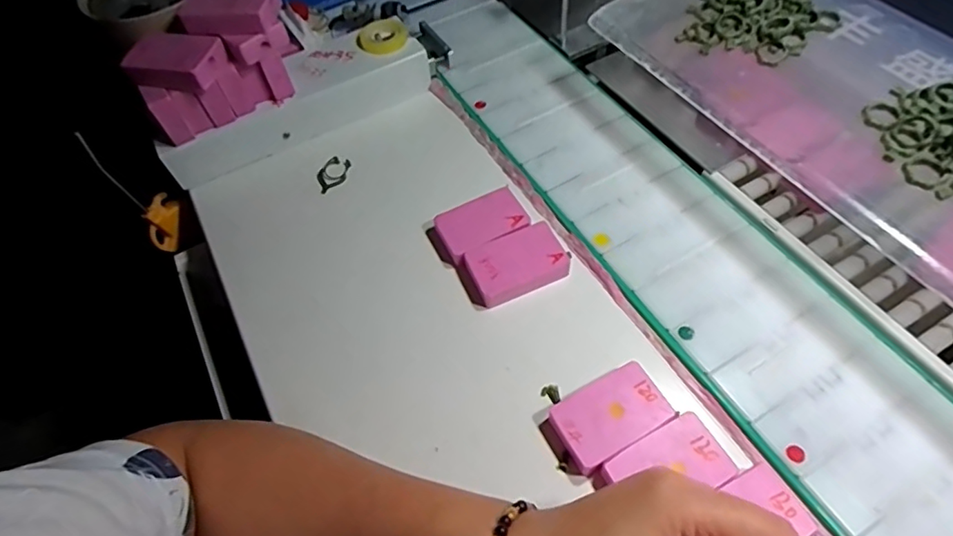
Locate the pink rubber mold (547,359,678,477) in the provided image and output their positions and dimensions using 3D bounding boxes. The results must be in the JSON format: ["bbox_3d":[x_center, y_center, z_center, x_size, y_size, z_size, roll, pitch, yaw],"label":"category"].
[{"bbox_3d":[0.085,0.095,0.349,0.070,0.017,0.045,-28,59,-13],"label":"pink rubber mold"}]

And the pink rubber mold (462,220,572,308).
[{"bbox_3d":[0.031,-0.005,0.422,0.076,0.013,0.048,-25,58,-11],"label":"pink rubber mold"}]

